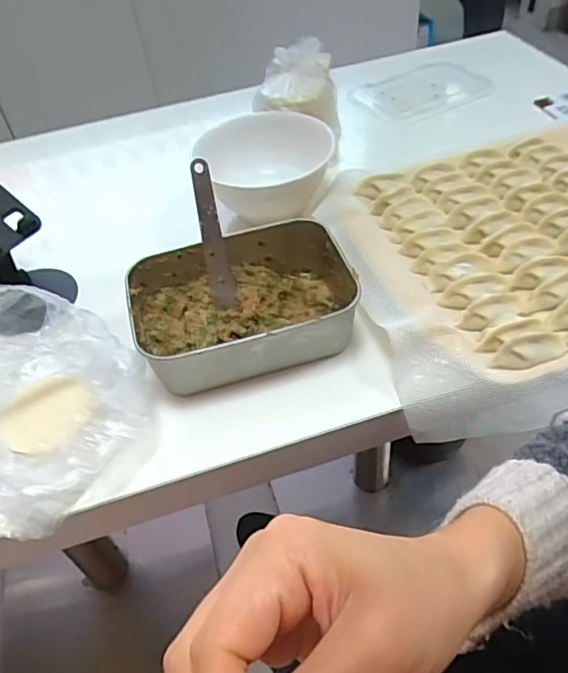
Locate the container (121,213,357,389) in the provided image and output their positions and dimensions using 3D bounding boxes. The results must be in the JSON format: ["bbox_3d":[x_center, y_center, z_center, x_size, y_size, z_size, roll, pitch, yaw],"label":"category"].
[{"bbox_3d":[-0.034,-0.026,0.468,0.173,0.057,0.124,-16,47,-7],"label":"container"}]

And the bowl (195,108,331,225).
[{"bbox_3d":[-0.011,-0.170,0.578,0.131,0.062,0.132,-4,47,4],"label":"bowl"}]

